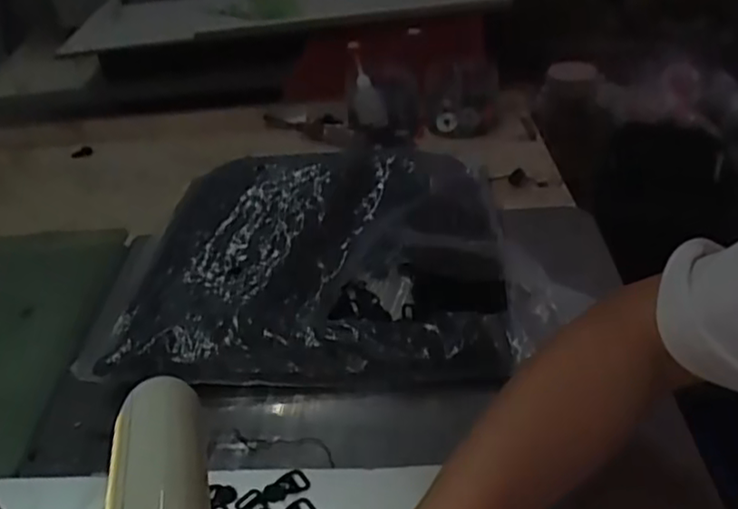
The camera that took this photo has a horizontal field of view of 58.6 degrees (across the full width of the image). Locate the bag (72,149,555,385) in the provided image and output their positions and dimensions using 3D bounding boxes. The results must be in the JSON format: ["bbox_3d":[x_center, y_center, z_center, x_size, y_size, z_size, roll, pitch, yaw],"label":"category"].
[{"bbox_3d":[-0.043,-0.009,0.530,0.305,0.060,0.254,-4,38,4],"label":"bag"}]

